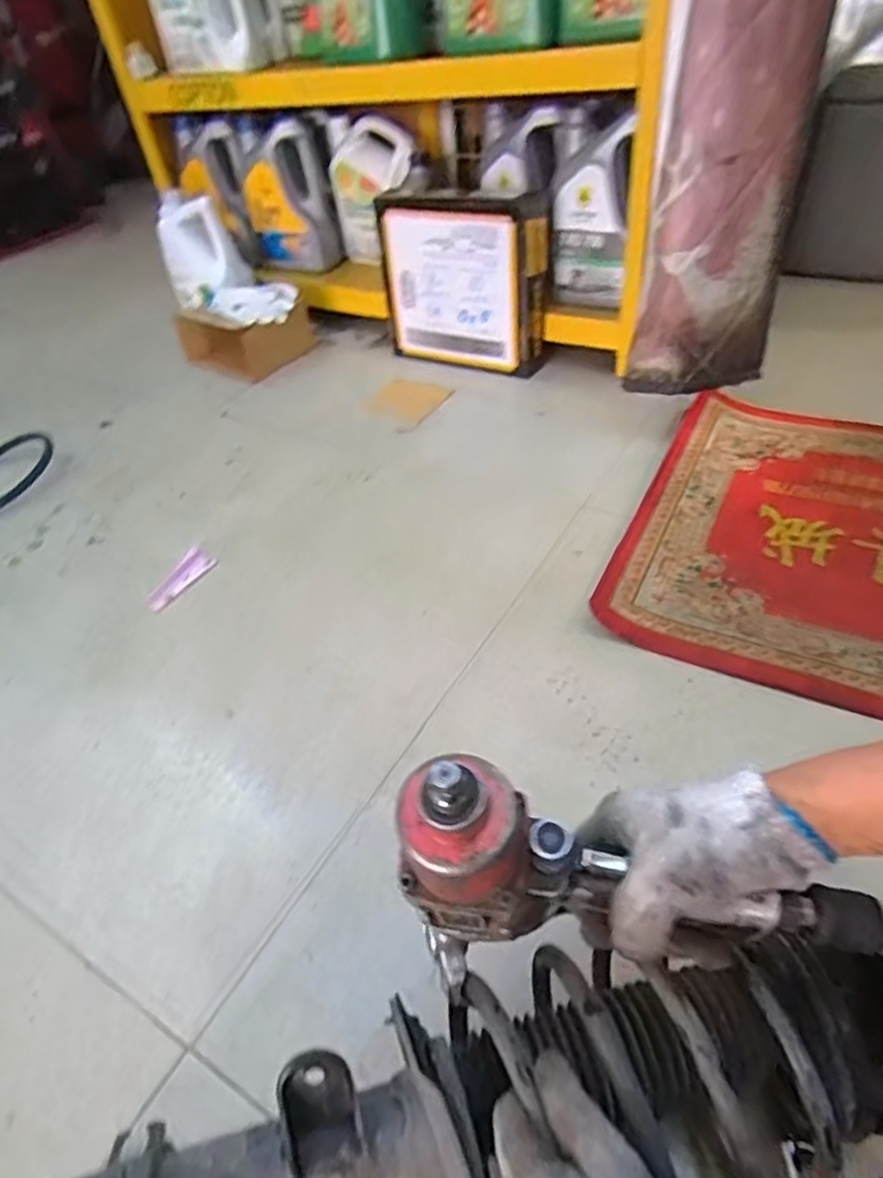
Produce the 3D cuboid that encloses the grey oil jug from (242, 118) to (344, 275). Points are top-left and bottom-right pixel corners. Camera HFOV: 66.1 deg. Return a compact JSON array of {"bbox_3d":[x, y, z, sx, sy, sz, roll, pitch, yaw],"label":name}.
[{"bbox_3d":[-0.353,-0.911,1.581,0.202,0.304,0.115,3,41,11],"label":"grey oil jug"}]

